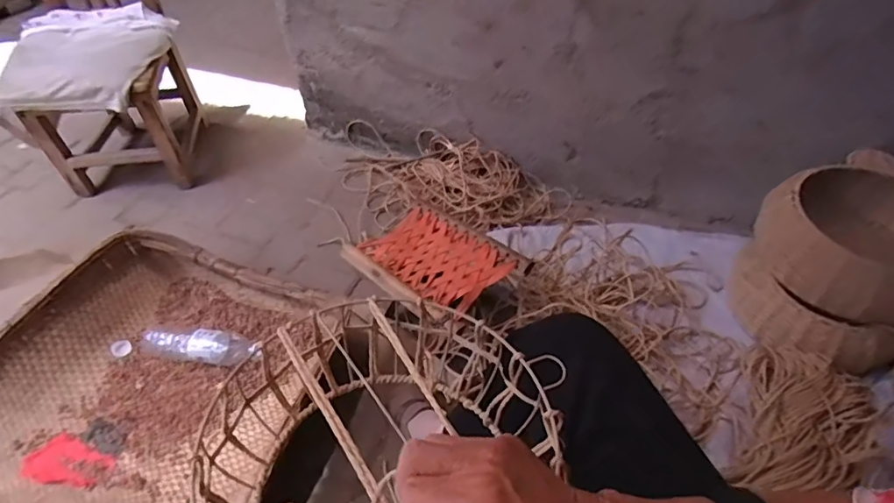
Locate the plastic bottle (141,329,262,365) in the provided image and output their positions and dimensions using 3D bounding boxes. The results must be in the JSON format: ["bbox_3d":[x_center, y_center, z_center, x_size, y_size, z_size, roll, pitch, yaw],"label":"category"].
[{"bbox_3d":[-0.491,0.184,0.982,0.236,0.053,0.057,1,48,5],"label":"plastic bottle"}]

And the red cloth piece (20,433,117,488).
[{"bbox_3d":[-0.639,0.357,0.860,0.141,0.012,0.079,17,51,18],"label":"red cloth piece"}]

